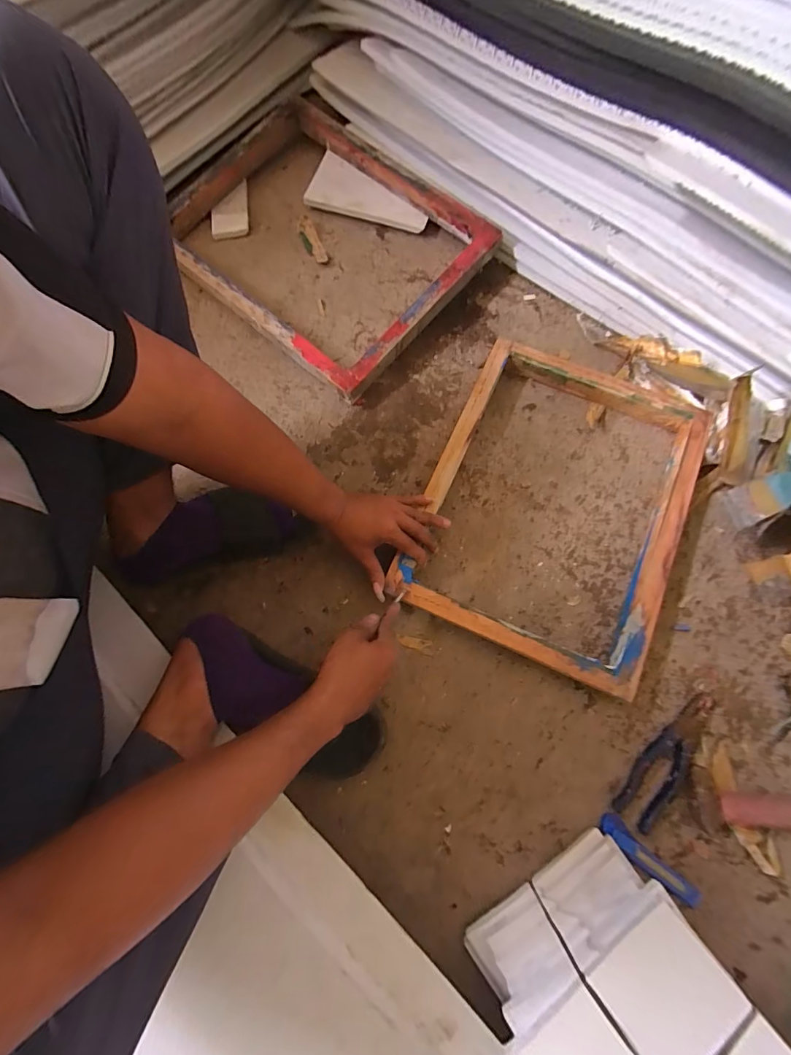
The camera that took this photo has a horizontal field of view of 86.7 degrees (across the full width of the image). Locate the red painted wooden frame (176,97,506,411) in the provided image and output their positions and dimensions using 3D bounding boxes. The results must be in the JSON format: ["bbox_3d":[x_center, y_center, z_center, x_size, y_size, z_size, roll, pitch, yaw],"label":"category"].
[{"bbox_3d":[-0.136,-0.510,0.759,0.516,0.084,0.403,37,78,9],"label":"red painted wooden frame"}]

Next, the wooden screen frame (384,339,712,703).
[{"bbox_3d":[0.231,-0.037,0.608,0.346,0.035,0.441,23,77,6],"label":"wooden screen frame"}]

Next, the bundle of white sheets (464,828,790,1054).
[{"bbox_3d":[0.250,0.534,0.429,0.229,0.146,0.297,-36,78,-9],"label":"bundle of white sheets"}]

